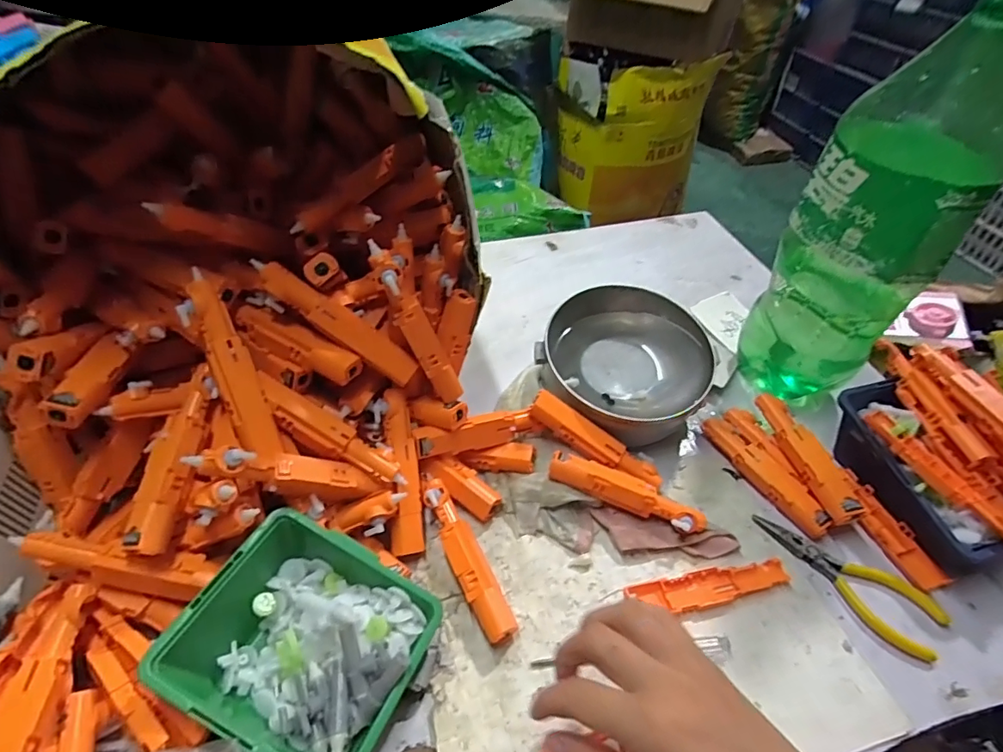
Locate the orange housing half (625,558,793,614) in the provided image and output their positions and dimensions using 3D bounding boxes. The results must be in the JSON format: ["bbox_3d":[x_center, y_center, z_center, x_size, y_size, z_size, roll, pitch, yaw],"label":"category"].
[{"bbox_3d":[0.149,0.150,0.363,0.118,0.006,0.024,-10,46,-8],"label":"orange housing half"}]

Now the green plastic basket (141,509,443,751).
[{"bbox_3d":[-0.112,0.159,0.301,0.125,0.067,0.113,20,48,18],"label":"green plastic basket"}]

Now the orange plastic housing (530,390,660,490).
[{"bbox_3d":[0.077,0.054,0.414,0.118,0.020,0.022,33,51,0],"label":"orange plastic housing"}]

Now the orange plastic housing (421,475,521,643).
[{"bbox_3d":[-0.028,0.123,0.361,0.024,0.030,0.125,-22,49,-19],"label":"orange plastic housing"}]

